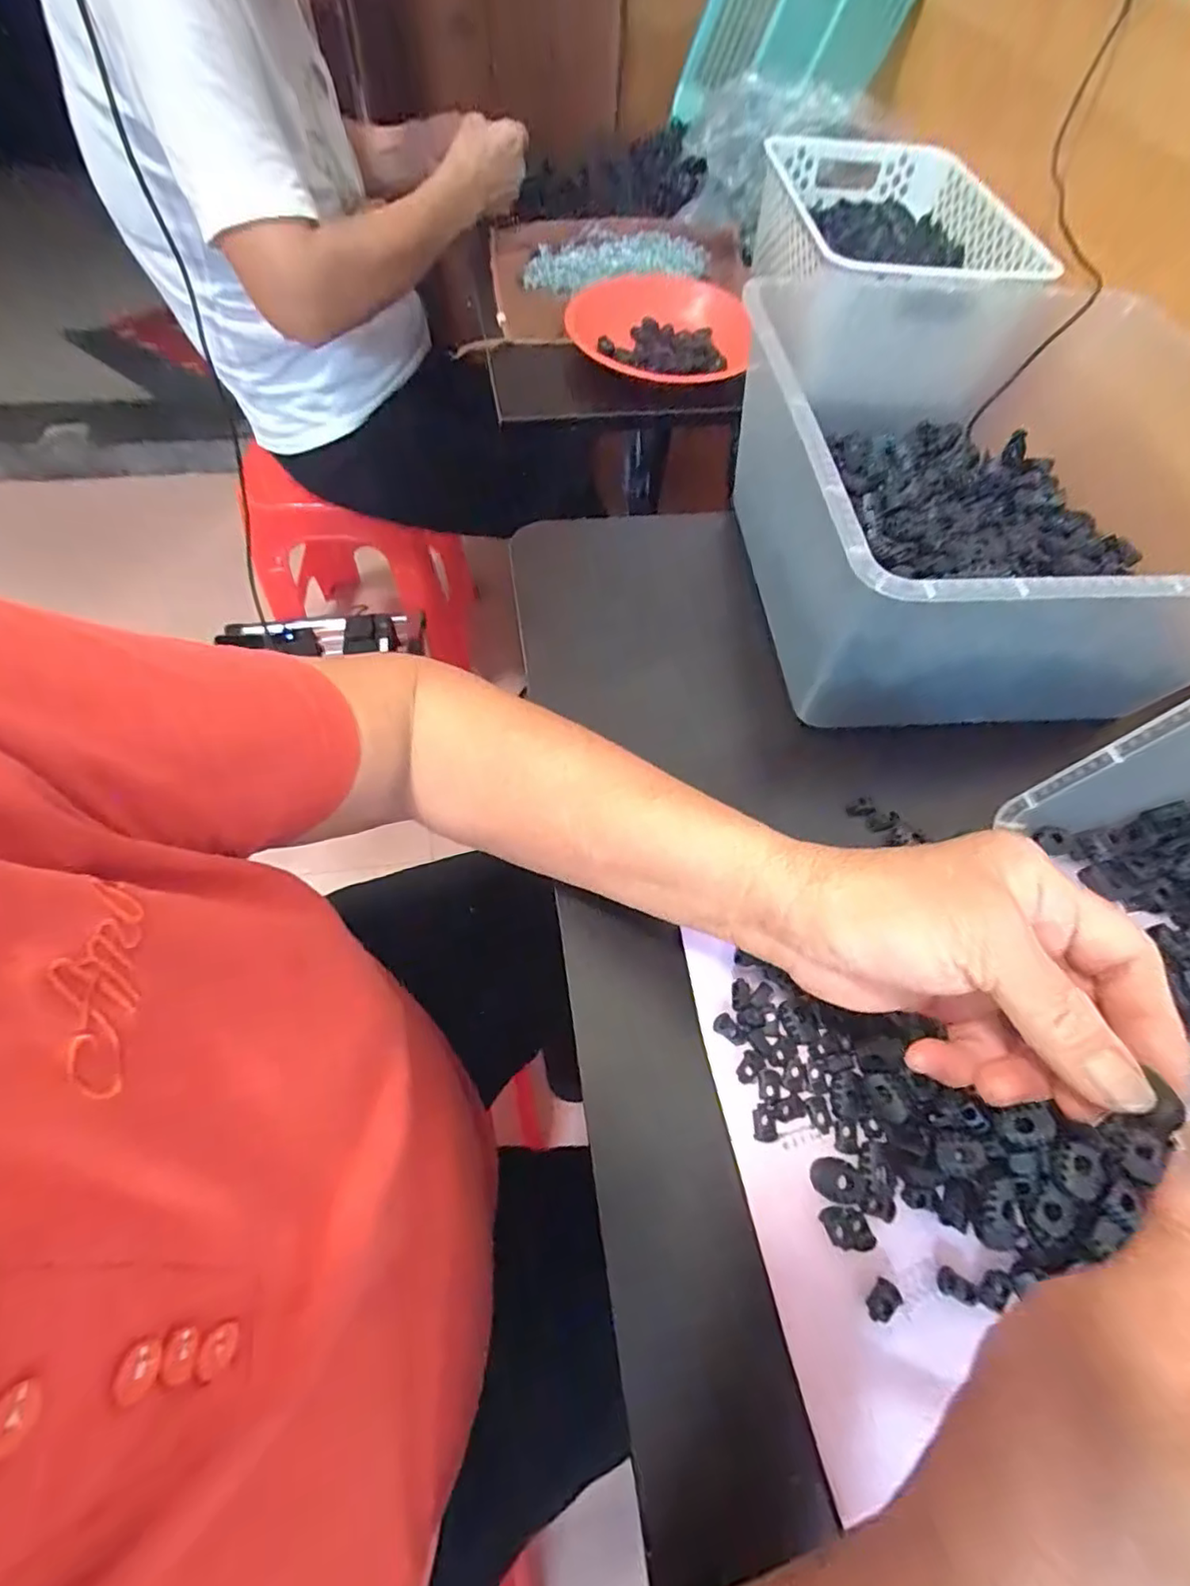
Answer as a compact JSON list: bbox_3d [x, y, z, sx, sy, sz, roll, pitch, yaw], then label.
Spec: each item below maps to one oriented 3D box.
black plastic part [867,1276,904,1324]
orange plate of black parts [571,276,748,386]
[{"bbox_3d":[0.121,0.214,0.252,0.011,0.005,0.016,41,66,18],"label":"black plastic part"},{"bbox_3d":[0.064,-0.467,0.609,0.190,0.033,0.153,30,63,13],"label":"orange plate of black parts"}]

